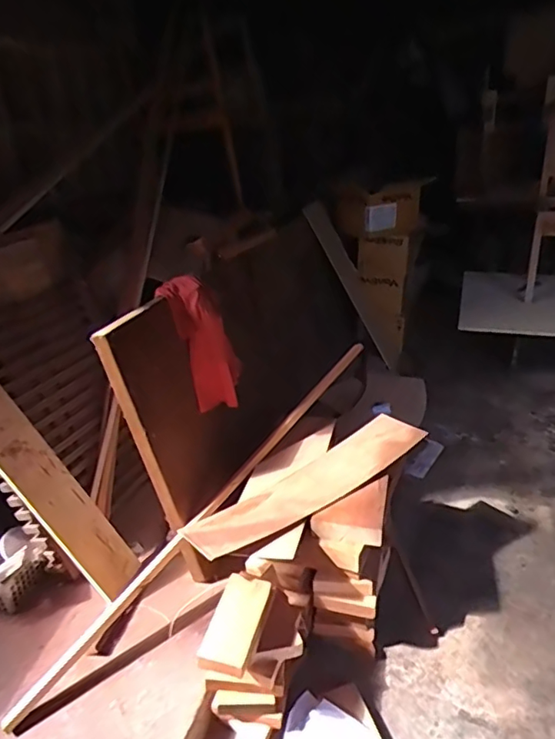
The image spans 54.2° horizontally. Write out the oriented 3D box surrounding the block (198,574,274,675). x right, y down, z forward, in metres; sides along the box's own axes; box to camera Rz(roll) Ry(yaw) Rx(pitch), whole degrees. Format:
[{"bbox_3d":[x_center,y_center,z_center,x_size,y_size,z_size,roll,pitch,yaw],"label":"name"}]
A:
[{"bbox_3d":[-0.090,0.554,1.196,0.105,0.041,0.220,3,25,15],"label":"block"}]

